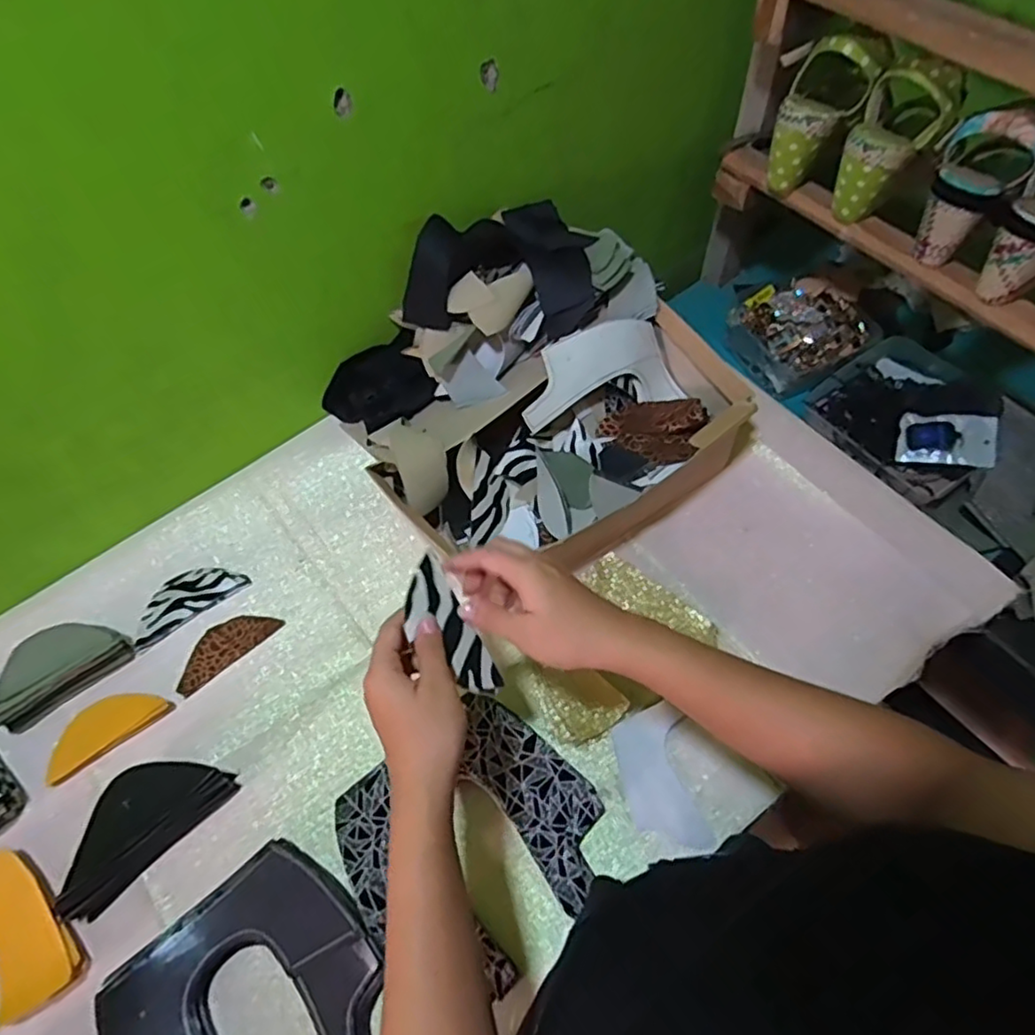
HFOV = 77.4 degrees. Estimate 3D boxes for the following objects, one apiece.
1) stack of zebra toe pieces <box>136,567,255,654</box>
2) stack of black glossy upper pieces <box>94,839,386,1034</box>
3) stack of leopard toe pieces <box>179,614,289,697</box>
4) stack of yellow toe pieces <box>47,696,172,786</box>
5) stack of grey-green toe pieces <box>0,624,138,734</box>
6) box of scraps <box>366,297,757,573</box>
[{"bbox_3d":[-0.334,0.080,0.650,0.112,0.008,0.052,-37,66,-16],"label":"stack of zebra toe pieces"},{"bbox_3d":[-0.189,0.364,0.473,0.182,0.044,0.179,-42,68,-18],"label":"stack of black glossy upper pieces"},{"bbox_3d":[-0.285,0.123,0.628,0.104,0.004,0.046,-38,67,-16],"label":"stack of leopard toe pieces"},{"bbox_3d":[-0.374,0.189,0.584,0.109,0.006,0.048,-33,65,-14],"label":"stack of yellow toe pieces"},{"bbox_3d":[-0.429,0.140,0.602,0.118,0.036,0.057,-36,66,-15],"label":"stack of grey-green toe pieces"},{"bbox_3d":[0.046,-0.071,0.660,0.357,0.108,0.215,-27,64,-11],"label":"box of scraps"}]

